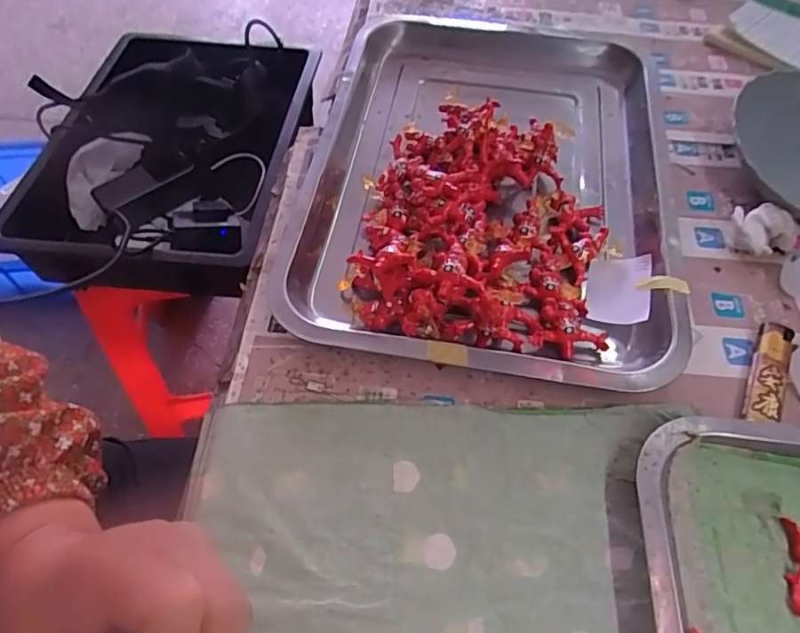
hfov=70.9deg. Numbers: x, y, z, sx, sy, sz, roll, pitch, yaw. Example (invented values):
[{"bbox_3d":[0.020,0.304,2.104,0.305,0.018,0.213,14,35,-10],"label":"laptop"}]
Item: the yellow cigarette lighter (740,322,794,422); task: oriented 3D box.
[{"bbox_3d":[0.224,0.035,0.341,0.020,0.011,0.074,24,59,16],"label":"yellow cigarette lighter"}]

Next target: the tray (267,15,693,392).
[{"bbox_3d":[0.066,-0.116,0.426,0.271,0.044,0.354,10,56,7],"label":"tray"}]

